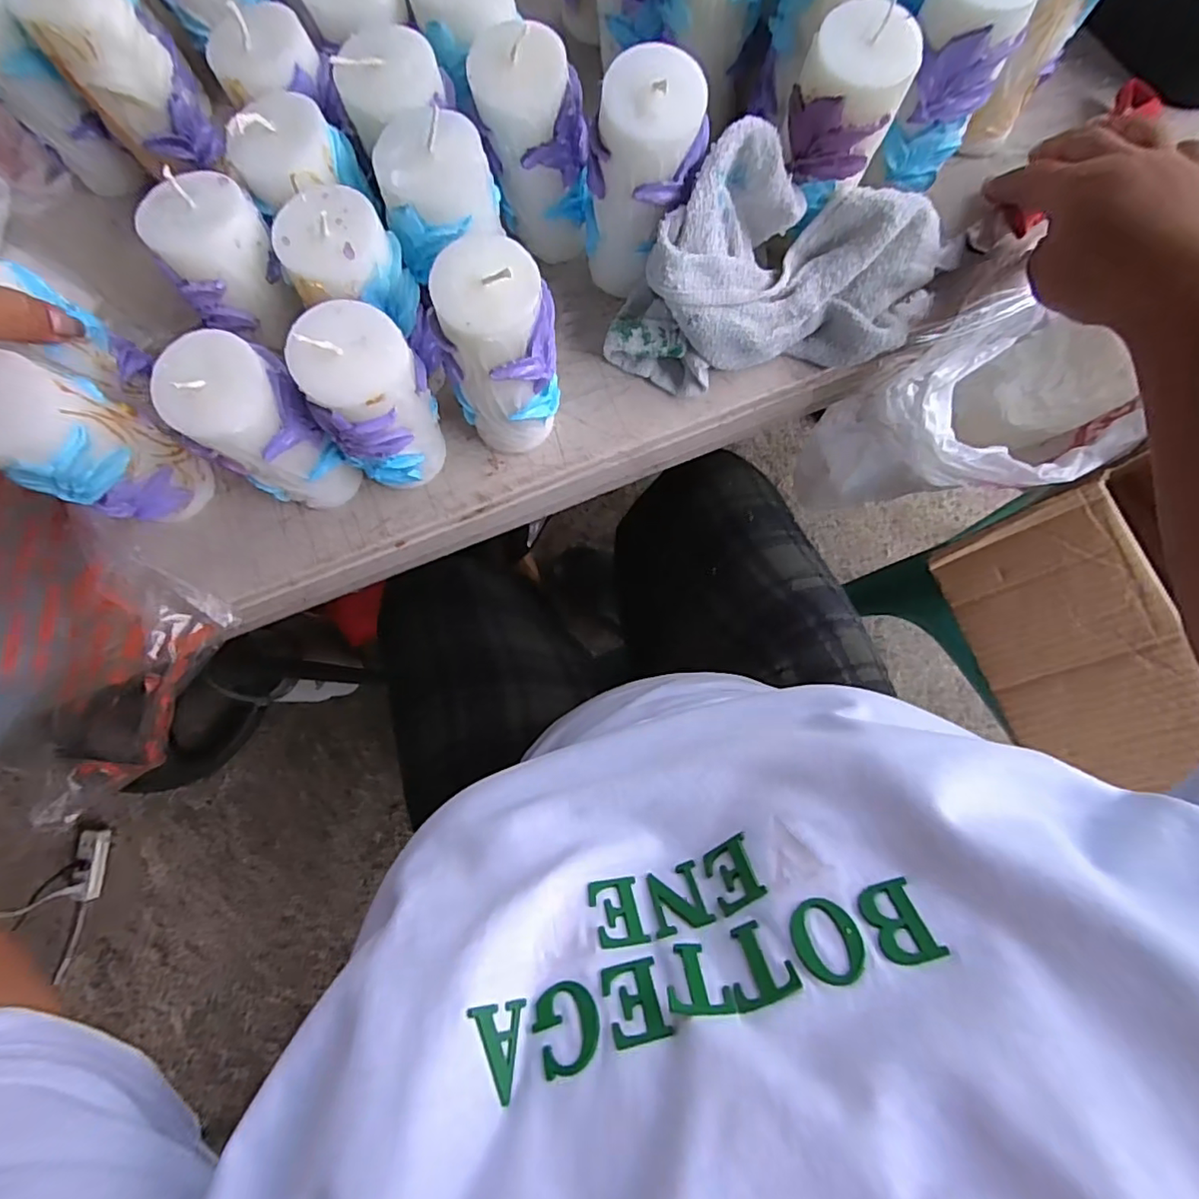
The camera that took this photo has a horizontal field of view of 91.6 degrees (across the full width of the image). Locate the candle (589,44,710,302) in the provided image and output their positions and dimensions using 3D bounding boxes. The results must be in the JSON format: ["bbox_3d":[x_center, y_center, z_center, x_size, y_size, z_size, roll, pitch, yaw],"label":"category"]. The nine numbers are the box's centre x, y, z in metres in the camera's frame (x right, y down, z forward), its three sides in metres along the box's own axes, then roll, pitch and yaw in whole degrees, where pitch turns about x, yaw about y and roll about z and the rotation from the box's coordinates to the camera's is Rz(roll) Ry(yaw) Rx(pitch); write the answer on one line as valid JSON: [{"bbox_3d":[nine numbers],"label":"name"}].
[{"bbox_3d":[0.021,-0.207,0.297,0.059,0.108,0.047,4,81,3],"label":"candle"}]

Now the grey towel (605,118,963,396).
[{"bbox_3d":[0.104,-0.176,0.311,0.201,0.090,0.080,-8,81,1],"label":"grey towel"}]

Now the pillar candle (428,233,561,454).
[{"bbox_3d":[-0.045,-0.117,0.292,0.046,0.116,0.051,26,83,6],"label":"pillar candle"}]

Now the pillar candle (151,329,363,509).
[{"bbox_3d":[-0.158,-0.079,0.291,0.049,0.110,0.052,34,83,7],"label":"pillar candle"}]

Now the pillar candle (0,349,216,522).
[{"bbox_3d":[-0.243,-0.073,0.287,0.048,0.108,0.043,-43,82,-5],"label":"pillar candle"}]

